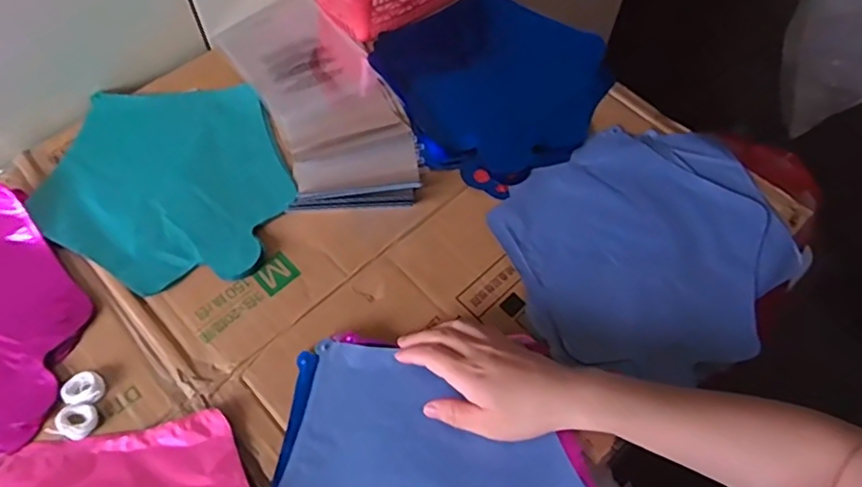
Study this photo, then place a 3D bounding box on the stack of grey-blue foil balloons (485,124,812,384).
[{"bbox_3d":[0.202,0.001,0.559,0.271,0.021,0.226,-30,65,-18],"label":"stack of grey-blue foil balloons"}]

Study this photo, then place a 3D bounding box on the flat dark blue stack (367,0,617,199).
[{"bbox_3d":[0.069,-0.177,0.643,0.241,0.010,0.232,-34,67,-19],"label":"flat dark blue stack"}]

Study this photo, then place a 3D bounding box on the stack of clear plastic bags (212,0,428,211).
[{"bbox_3d":[-0.119,-0.161,0.636,0.138,0.018,0.336,-22,63,-14],"label":"stack of clear plastic bags"}]

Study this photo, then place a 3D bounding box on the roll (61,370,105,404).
[{"bbox_3d":[-0.266,0.111,0.467,0.027,0.010,0.024,-7,60,-6],"label":"roll"}]

